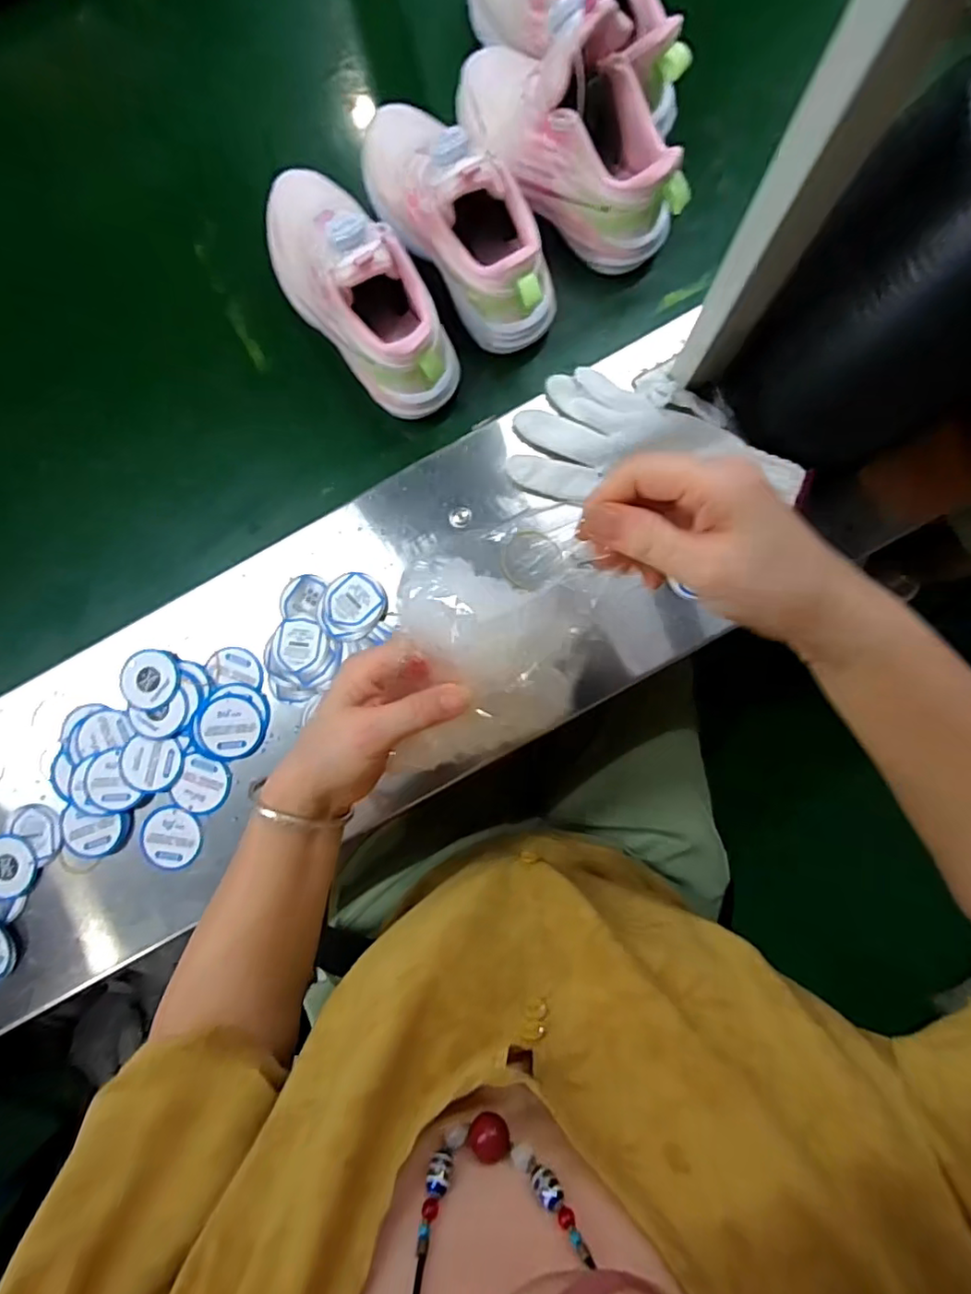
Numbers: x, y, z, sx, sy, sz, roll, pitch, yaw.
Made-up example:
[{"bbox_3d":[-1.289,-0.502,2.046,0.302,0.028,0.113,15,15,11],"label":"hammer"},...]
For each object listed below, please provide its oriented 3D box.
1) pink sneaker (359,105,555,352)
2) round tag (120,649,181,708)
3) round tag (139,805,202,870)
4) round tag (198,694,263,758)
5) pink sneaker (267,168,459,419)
[{"bbox_3d":[-0.023,-0.340,0.458,0.081,0.125,0.213,-34,86,-3],"label":"pink sneaker"},{"bbox_3d":[-0.266,0.026,0.470,0.044,0.005,0.045,0,85,0],"label":"round tag"},{"bbox_3d":[-0.245,0.149,0.462,0.047,0.004,0.046,0,85,0],"label":"round tag"},{"bbox_3d":[-0.200,0.062,0.464,0.050,0.006,0.048,4,85,1],"label":"round tag"},{"bbox_3d":[-0.104,-0.286,0.463,0.086,0.114,0.212,-34,86,-3],"label":"pink sneaker"}]

